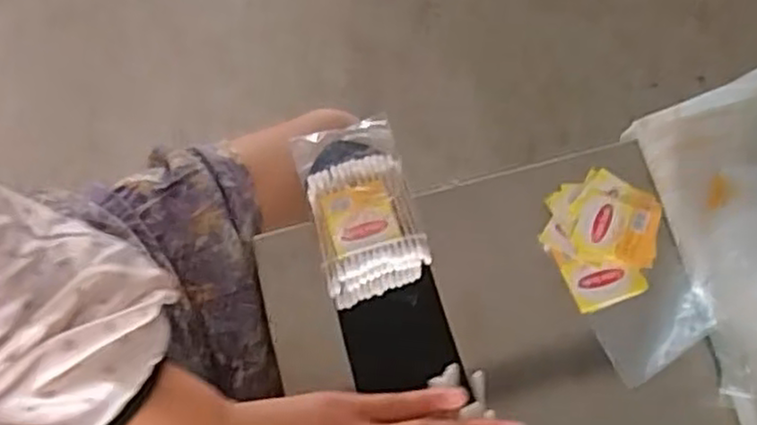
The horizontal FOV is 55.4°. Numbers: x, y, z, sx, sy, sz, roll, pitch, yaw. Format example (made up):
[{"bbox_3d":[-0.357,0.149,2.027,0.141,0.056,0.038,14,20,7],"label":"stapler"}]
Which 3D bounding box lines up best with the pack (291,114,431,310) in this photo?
[{"bbox_3d":[-0.011,-0.004,0.443,0.061,0.012,0.114,-15,62,-4],"label":"pack"}]

